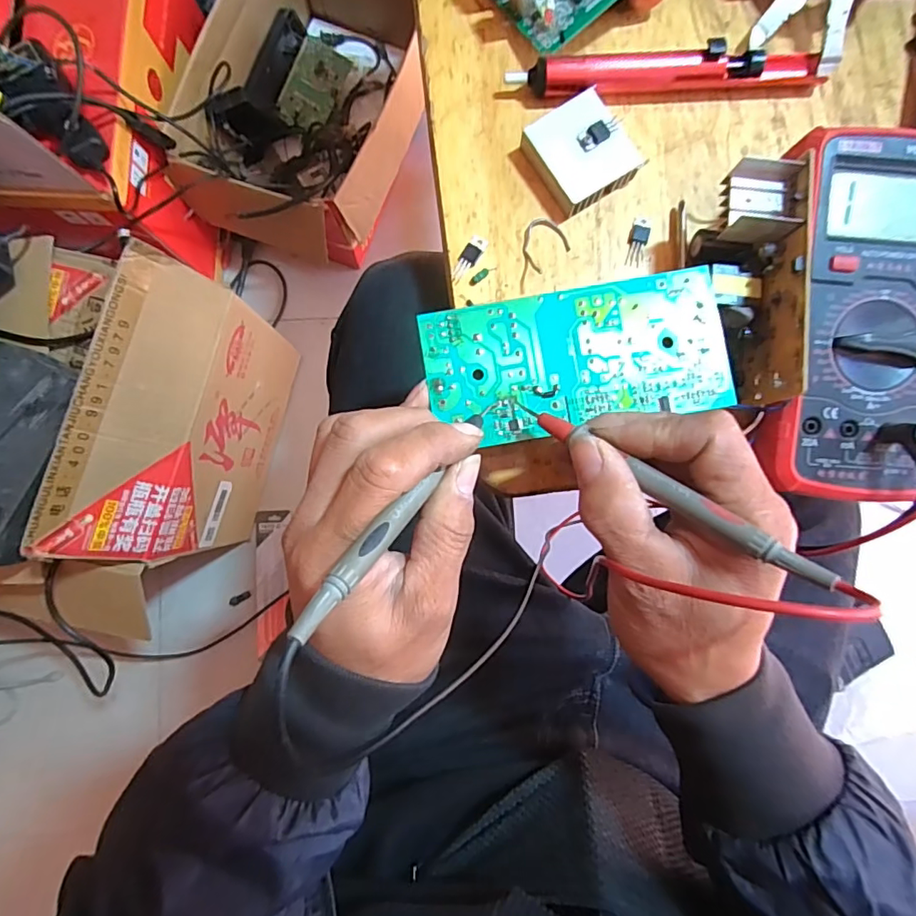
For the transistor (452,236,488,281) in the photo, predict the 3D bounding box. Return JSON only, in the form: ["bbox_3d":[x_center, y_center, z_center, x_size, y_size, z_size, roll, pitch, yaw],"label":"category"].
[{"bbox_3d":[0.006,-0.117,0.309,0.010,0.004,0.029,33,86,3],"label":"transistor"}]

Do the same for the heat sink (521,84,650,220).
[{"bbox_3d":[0.071,-0.175,0.304,0.046,0.019,0.055,-34,86,-3],"label":"heat sink"}]

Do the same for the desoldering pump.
[{"bbox_3d":[0.121,-0.224,0.304,0.179,0.023,0.019,-5,85,0],"label":"desoldering pump"}]

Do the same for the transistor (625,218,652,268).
[{"bbox_3d":[0.106,-0.127,0.309,0.010,0.004,0.029,12,86,1],"label":"transistor"}]

